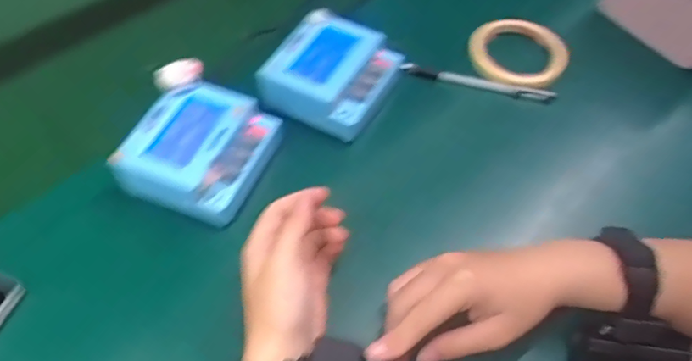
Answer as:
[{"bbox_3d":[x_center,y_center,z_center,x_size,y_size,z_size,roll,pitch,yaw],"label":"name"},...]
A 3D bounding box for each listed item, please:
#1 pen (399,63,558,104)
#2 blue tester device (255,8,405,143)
[{"bbox_3d":[0.131,-0.097,0.520,0.151,0.014,0.009,11,55,7],"label":"pen"},{"bbox_3d":[-0.012,-0.102,0.493,0.100,0.047,0.106,23,58,15],"label":"blue tester device"}]

